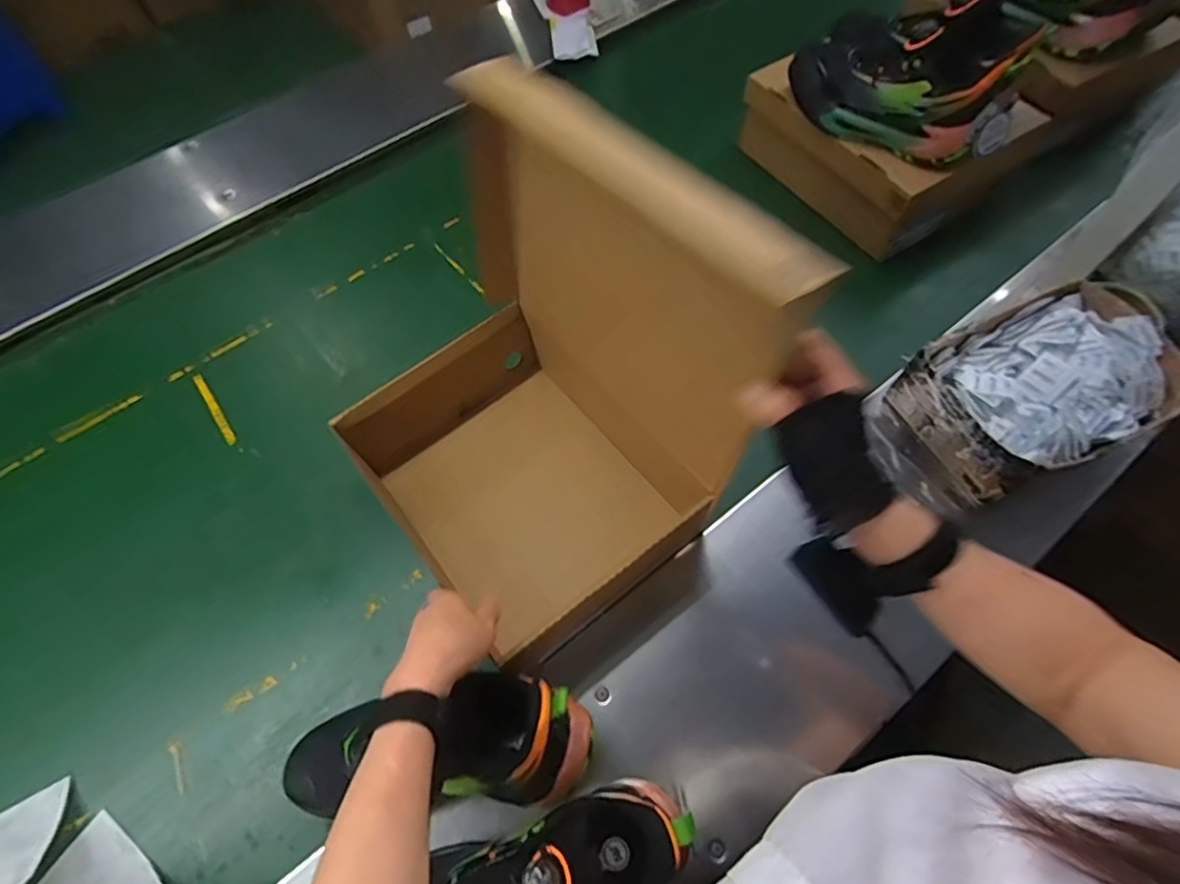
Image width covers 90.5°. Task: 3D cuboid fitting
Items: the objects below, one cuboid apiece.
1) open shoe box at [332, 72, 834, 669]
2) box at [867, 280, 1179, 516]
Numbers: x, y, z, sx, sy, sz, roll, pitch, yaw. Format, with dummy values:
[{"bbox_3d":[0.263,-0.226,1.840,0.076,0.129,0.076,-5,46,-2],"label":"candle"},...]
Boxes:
[{"bbox_3d":[-0.063,-0.034,0.541,0.295,0.444,0.326,-36,66,-15],"label":"open shoe box"},{"bbox_3d":[0.510,-0.045,0.673,0.286,0.160,0.173,-21,63,-7],"label":"box"}]

